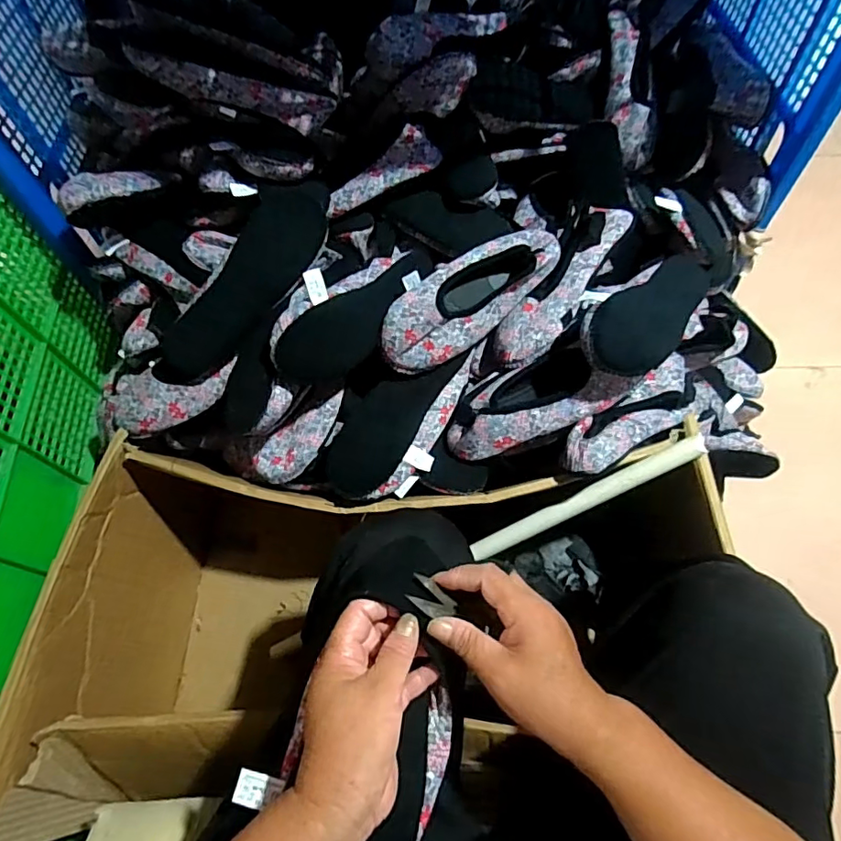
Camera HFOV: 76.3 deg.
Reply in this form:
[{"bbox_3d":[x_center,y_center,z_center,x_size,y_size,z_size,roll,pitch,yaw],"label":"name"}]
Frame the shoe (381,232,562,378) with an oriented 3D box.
[{"bbox_3d":[0.059,-0.154,0.647,0.244,0.066,0.085,-39,67,-16],"label":"shoe"}]

